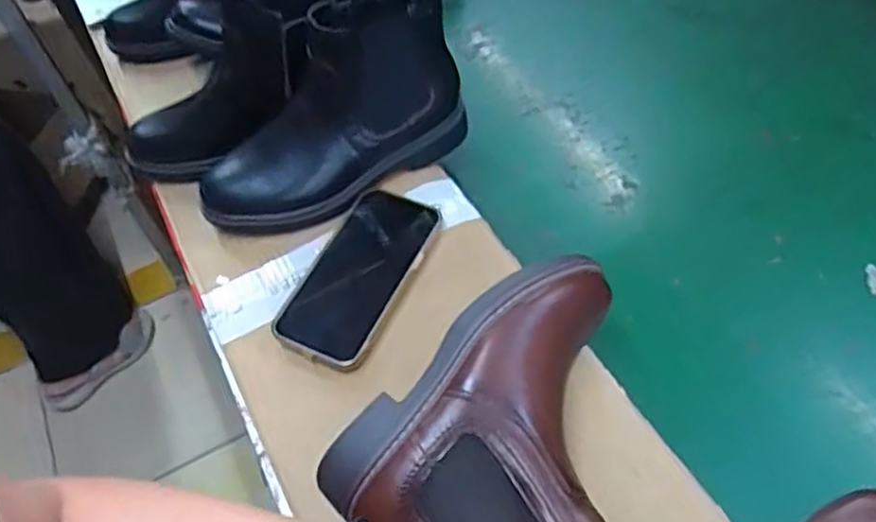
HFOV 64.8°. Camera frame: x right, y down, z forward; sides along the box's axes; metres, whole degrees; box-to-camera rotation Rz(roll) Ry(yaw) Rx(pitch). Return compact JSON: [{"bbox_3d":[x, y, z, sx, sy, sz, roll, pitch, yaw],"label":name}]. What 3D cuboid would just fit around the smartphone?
[{"bbox_3d":[-0.064,0.008,0.574,0.083,0.012,0.168,20,58,21],"label":"smartphone"}]

